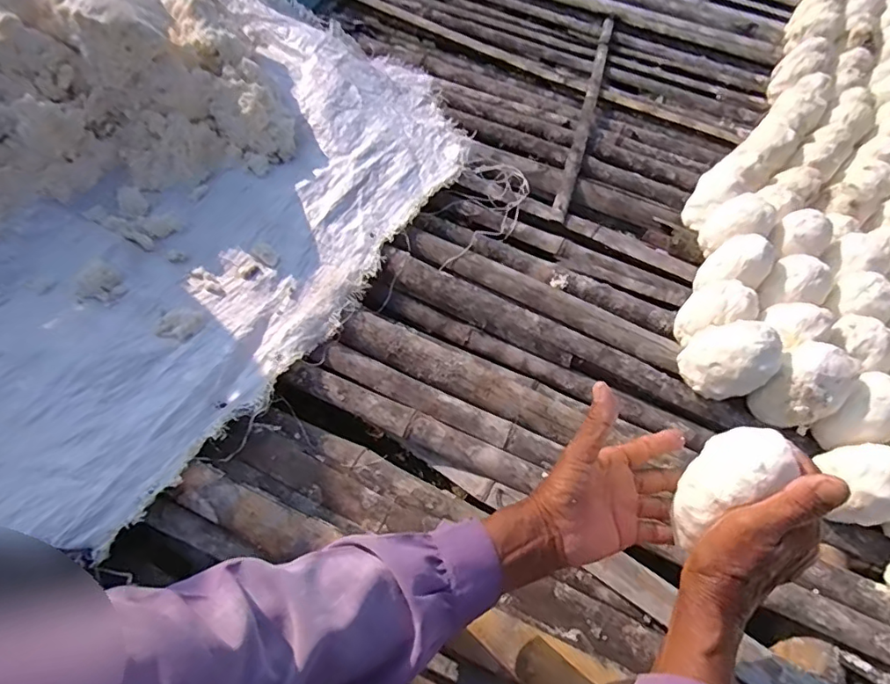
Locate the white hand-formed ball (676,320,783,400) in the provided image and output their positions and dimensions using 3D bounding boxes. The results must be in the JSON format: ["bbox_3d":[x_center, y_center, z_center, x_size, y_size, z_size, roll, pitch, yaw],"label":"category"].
[{"bbox_3d":[0.342,0.019,0.641,0.093,0.088,0.074,39,62,20],"label":"white hand-formed ball"}]

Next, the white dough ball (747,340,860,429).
[{"bbox_3d":[0.422,0.052,0.623,0.086,0.084,0.077,-31,63,-22],"label":"white dough ball"}]

